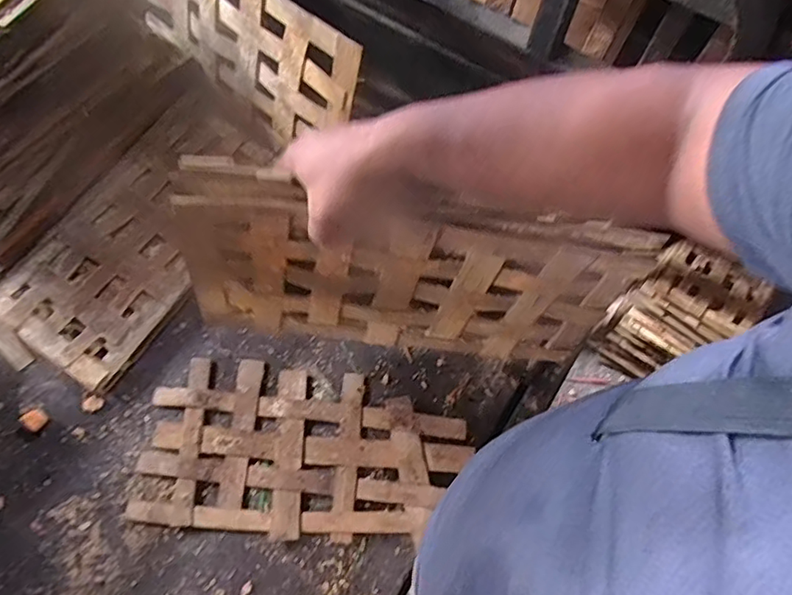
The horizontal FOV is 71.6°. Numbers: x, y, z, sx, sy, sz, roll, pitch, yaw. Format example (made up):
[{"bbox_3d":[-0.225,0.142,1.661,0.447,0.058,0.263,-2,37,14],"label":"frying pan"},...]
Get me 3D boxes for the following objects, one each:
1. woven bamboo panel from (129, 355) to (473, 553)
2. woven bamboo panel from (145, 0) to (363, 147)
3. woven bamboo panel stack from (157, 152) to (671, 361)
[{"bbox_3d":[-0.124,0.206,0.749,0.422,0.020,0.215,5,69,2],"label":"woven bamboo panel"},{"bbox_3d":[-0.241,-0.394,0.844,0.480,0.201,0.017,40,46,18],"label":"woven bamboo panel"},{"bbox_3d":[0.012,-0.023,0.585,0.444,0.239,0.027,7,57,-6],"label":"woven bamboo panel stack"}]

